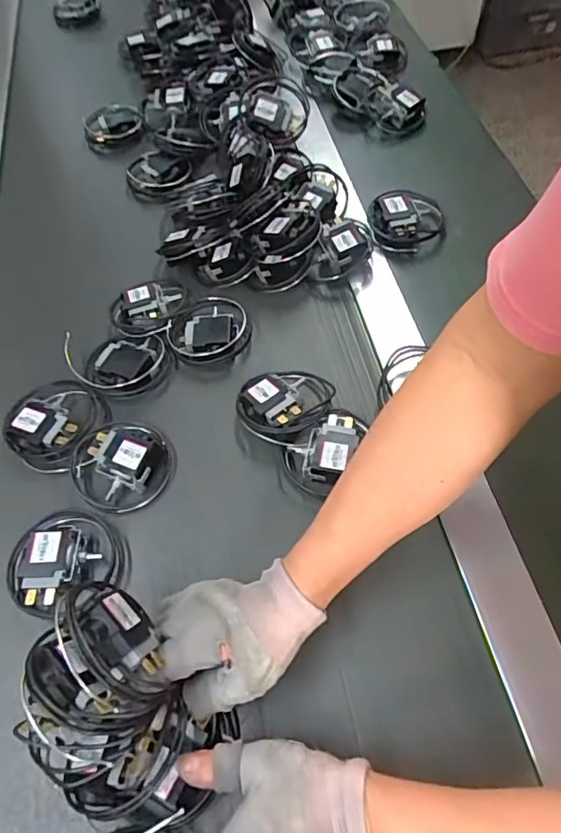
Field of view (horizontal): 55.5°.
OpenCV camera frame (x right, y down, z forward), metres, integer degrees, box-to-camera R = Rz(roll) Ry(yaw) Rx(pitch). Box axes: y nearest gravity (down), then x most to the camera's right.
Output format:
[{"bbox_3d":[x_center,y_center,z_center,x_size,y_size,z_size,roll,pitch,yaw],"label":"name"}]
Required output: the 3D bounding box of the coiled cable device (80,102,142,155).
[{"bbox_3d":[-0.231,-0.401,0.739,0.079,0.033,0.059,-18,59,-7],"label":"coiled cable device"}]

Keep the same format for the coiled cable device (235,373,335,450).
[{"bbox_3d":[0.002,-0.011,0.475,0.081,0.045,0.079,-2,59,3],"label":"coiled cable device"}]

